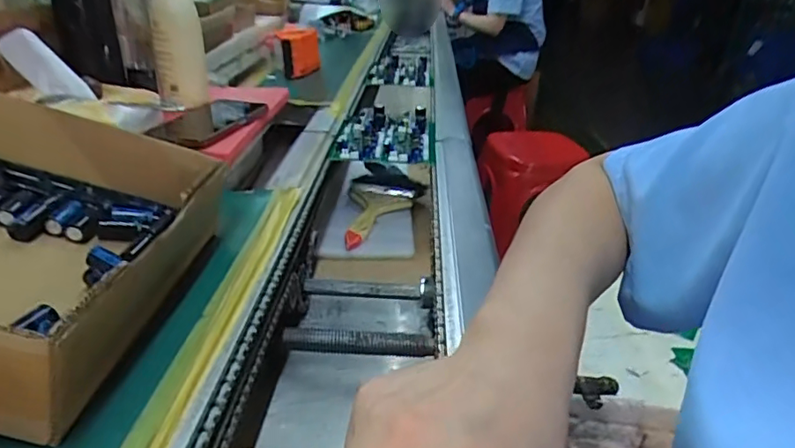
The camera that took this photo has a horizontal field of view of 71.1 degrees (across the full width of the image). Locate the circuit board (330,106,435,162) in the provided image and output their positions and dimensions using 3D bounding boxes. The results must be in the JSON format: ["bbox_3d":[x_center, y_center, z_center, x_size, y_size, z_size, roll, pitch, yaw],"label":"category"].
[{"bbox_3d":[-0.015,-0.124,0.742,0.127,0.039,0.142,4,26,0],"label":"circuit board"}]

